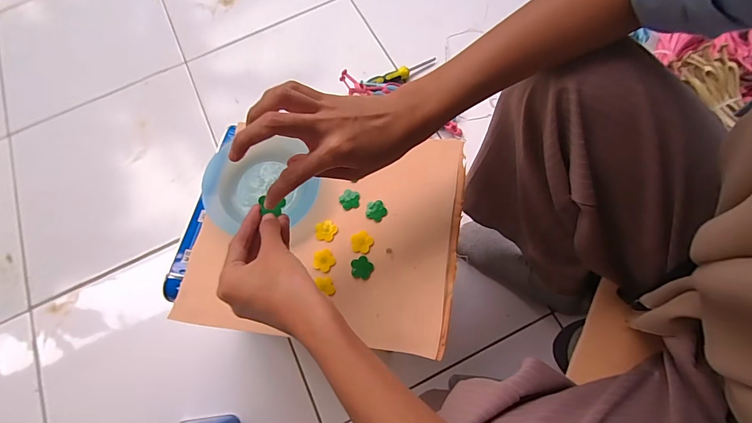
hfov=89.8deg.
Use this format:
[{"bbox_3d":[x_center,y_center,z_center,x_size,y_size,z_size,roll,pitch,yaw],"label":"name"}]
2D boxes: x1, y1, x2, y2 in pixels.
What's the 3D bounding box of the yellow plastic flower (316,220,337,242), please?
[{"bbox_3d":[-0.057,0.021,0.419,0.024,0.004,0.024,-1,70,4],"label":"yellow plastic flower"}]

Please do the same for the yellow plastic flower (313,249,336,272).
[{"bbox_3d":[-0.057,0.052,0.406,0.023,0.004,0.024,-1,70,4],"label":"yellow plastic flower"}]

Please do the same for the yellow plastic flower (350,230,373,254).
[{"bbox_3d":[-0.016,0.033,0.408,0.023,0.004,0.023,-1,70,4],"label":"yellow plastic flower"}]

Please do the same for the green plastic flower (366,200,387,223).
[{"bbox_3d":[0.001,-0.001,0.420,0.022,0.005,0.022,-1,70,4],"label":"green plastic flower"}]

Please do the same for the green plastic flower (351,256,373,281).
[{"bbox_3d":[-0.016,0.060,0.400,0.023,0.004,0.024,-1,70,4],"label":"green plastic flower"}]

